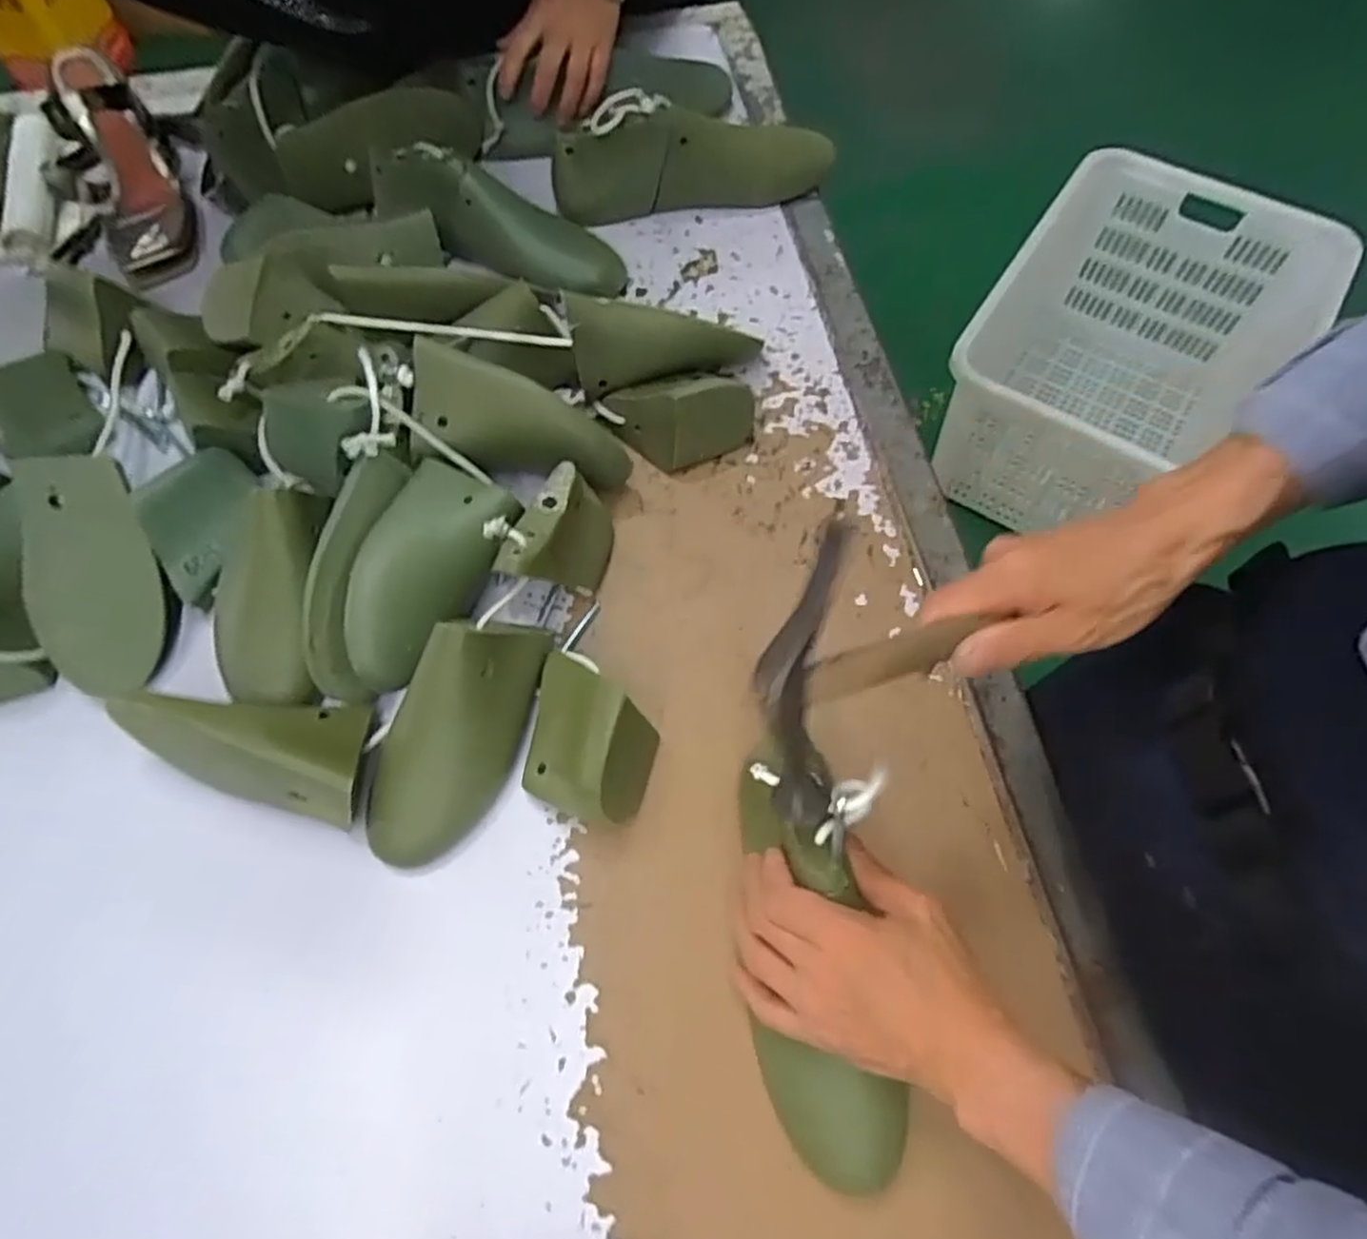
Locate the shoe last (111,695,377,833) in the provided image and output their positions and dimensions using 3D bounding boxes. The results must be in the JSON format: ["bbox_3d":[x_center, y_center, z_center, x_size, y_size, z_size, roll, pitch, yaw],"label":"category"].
[{"bbox_3d":[-0.271,0.073,0.479,0.161,0.073,0.074,13,66,6],"label":"shoe last"}]

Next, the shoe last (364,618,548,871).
[{"bbox_3d":[-0.146,0.071,0.476,0.068,0.048,0.171,23,81,10],"label":"shoe last"}]

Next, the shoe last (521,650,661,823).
[{"bbox_3d":[-0.062,0.080,0.491,0.088,0.056,0.085,19,66,9],"label":"shoe last"}]

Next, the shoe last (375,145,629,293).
[{"bbox_3d":[-0.171,-0.361,0.697,0.251,0.081,0.073,24,67,-2],"label":"shoe last"}]

